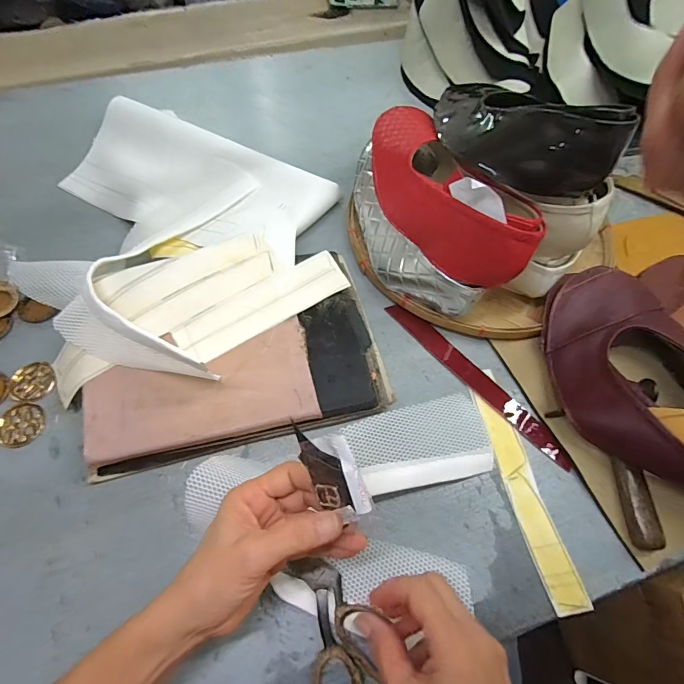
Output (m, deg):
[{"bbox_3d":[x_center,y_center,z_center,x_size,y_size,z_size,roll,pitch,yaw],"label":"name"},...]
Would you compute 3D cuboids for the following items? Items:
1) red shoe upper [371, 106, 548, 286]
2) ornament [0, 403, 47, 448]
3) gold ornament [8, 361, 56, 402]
[{"bbox_3d":[0.102,-0.182,0.433,0.094,0.095,0.279,-17,65,-12],"label":"red shoe upper"},{"bbox_3d":[-0.337,0.086,0.416,0.044,0.005,0.046,7,63,0],"label":"ornament"},{"bbox_3d":[-0.341,0.043,0.438,0.045,0.005,0.044,2,64,-4],"label":"gold ornament"}]

